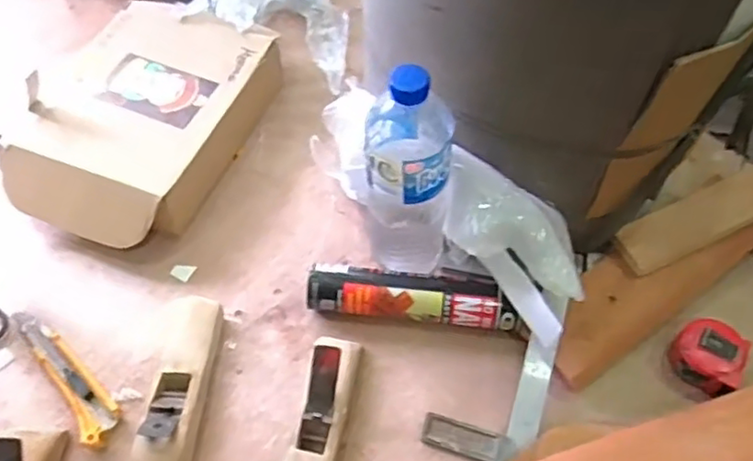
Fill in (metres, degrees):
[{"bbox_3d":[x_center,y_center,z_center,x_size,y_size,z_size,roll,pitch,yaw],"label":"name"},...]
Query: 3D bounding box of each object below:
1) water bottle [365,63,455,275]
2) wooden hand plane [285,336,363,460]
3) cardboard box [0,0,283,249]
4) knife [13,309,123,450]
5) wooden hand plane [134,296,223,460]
[{"bbox_3d":[0.030,-0.047,0.596,0.075,0.249,0.069,6,57,3],"label":"water bottle"},{"bbox_3d":[-0.054,0.178,0.587,0.048,0.058,0.175,11,57,6],"label":"wooden hand plane"},{"bbox_3d":[-0.272,-0.131,0.761,0.209,0.081,0.312,19,59,11],"label":"cardboard box"},{"bbox_3d":[-0.306,0.138,0.640,0.036,0.018,0.174,-38,65,-23],"label":"knife"},{"bbox_3d":[-0.187,0.146,0.625,0.055,0.036,0.187,3,57,1],"label":"wooden hand plane"}]

